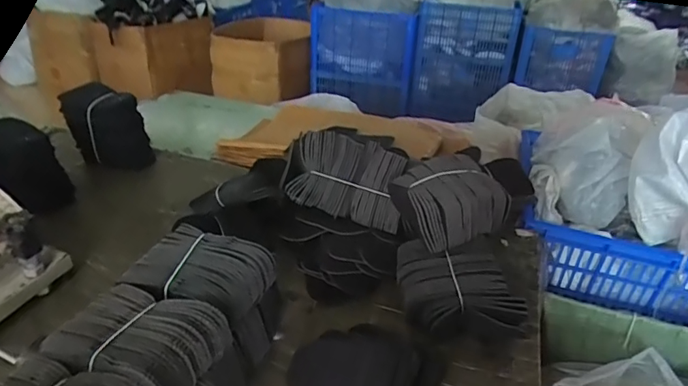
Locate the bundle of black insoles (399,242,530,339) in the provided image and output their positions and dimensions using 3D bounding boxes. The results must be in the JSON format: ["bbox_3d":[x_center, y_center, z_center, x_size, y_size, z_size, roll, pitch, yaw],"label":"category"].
[{"bbox_3d":[0.164,0.149,0.706,0.182,0.105,0.135,10,31,11],"label":"bundle of black insoles"}]

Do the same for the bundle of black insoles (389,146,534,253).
[{"bbox_3d":[0.168,0.017,0.764,0.159,0.106,0.136,-6,32,-15],"label":"bundle of black insoles"}]

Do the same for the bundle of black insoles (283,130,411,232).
[{"bbox_3d":[0.002,-0.027,0.873,0.228,0.129,0.105,13,32,16],"label":"bundle of black insoles"}]

